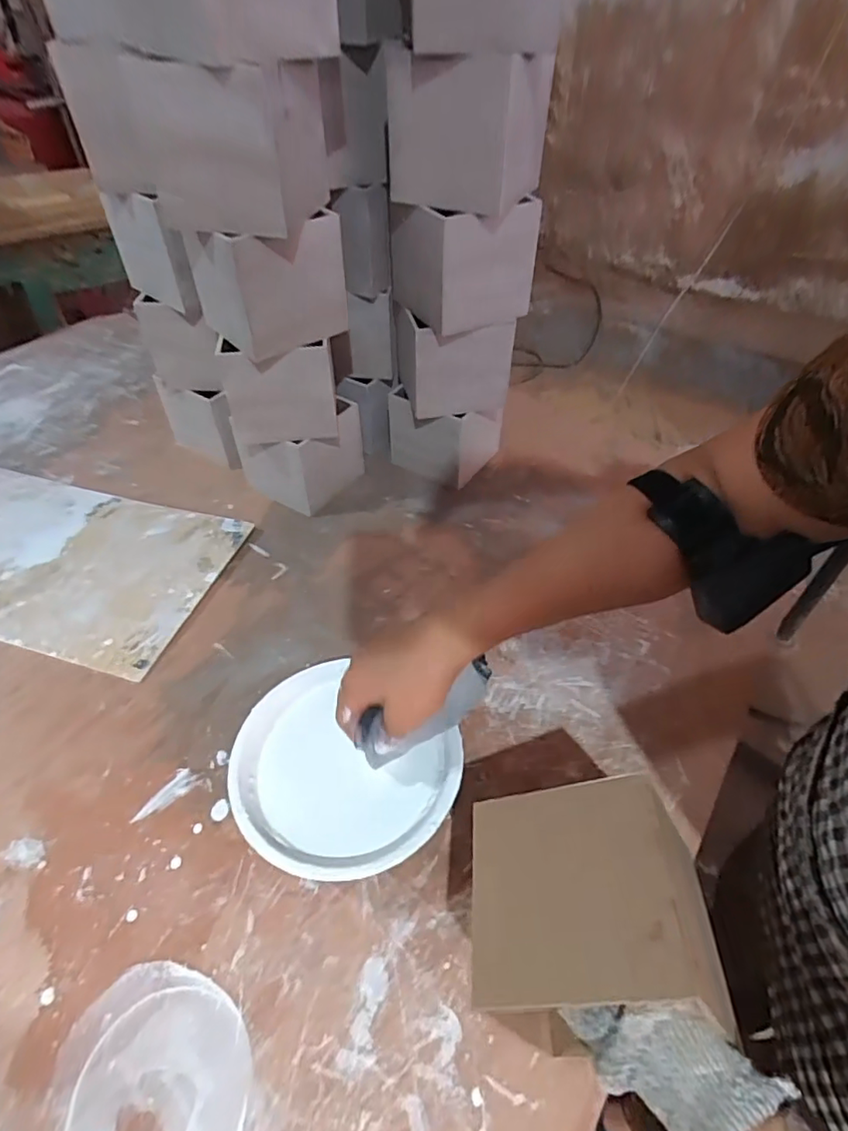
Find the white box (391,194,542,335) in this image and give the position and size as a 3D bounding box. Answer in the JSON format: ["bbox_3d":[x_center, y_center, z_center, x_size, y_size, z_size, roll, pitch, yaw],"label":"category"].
[{"bbox_3d":[0.040,-0.309,0.570,0.120,0.103,0.094,-20,49,-19],"label":"white box"}]

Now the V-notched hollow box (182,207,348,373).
[{"bbox_3d":[-0.154,-0.289,0.558,0.123,0.103,0.123,-28,52,-25],"label":"V-notched hollow box"}]

